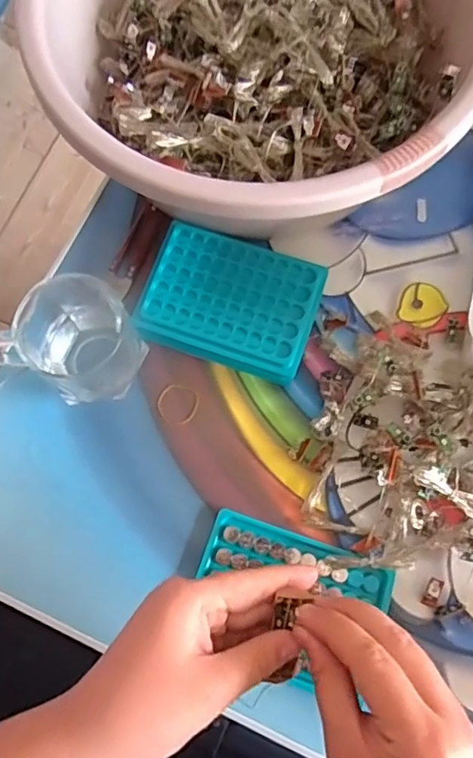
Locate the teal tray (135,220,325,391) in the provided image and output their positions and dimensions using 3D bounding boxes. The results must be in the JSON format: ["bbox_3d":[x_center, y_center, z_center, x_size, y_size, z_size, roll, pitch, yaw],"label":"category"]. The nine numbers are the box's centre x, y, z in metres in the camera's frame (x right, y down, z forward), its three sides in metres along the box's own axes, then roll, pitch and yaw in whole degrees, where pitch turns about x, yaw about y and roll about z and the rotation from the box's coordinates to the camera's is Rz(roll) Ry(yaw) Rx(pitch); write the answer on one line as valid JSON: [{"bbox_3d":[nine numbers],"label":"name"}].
[{"bbox_3d":[-0.004,-0.059,0.433,0.128,0.028,0.095,18,74,5],"label":"teal tray"}]

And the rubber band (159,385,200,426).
[{"bbox_3d":[-0.046,0.020,0.434,0.030,0.004,0.031,1,80,-6],"label":"rubber band"}]

